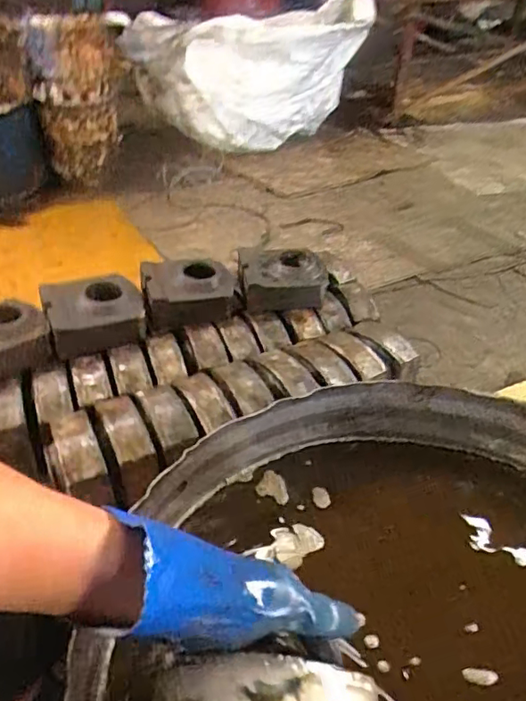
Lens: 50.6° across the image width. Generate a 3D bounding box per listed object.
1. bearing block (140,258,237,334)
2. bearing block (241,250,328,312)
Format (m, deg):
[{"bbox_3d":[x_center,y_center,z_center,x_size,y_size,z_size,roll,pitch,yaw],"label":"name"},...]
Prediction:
[{"bbox_3d":[-0.160,-0.127,1.193,0.192,0.093,0.156,-8,39,-11],"label":"bearing block"},{"bbox_3d":[0.045,-0.155,1.227,0.182,0.071,0.126,-5,38,-7],"label":"bearing block"}]

